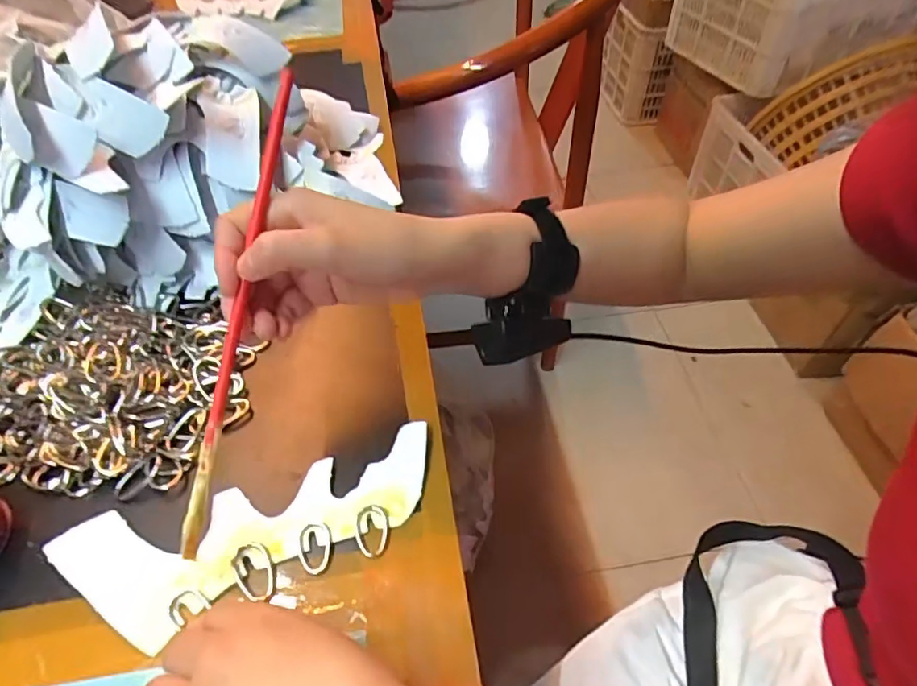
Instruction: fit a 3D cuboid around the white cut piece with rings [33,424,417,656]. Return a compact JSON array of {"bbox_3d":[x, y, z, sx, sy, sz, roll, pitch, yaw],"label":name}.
[{"bbox_3d":[-0.116,0.109,0.322,0.212,0.007,0.075,-17,52,-12],"label":"white cut piece with rings"}]

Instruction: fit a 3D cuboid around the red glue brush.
[{"bbox_3d":[-0.111,-0.014,0.280,0.009,0.009,0.244,13,92,12],"label":"red glue brush"}]

